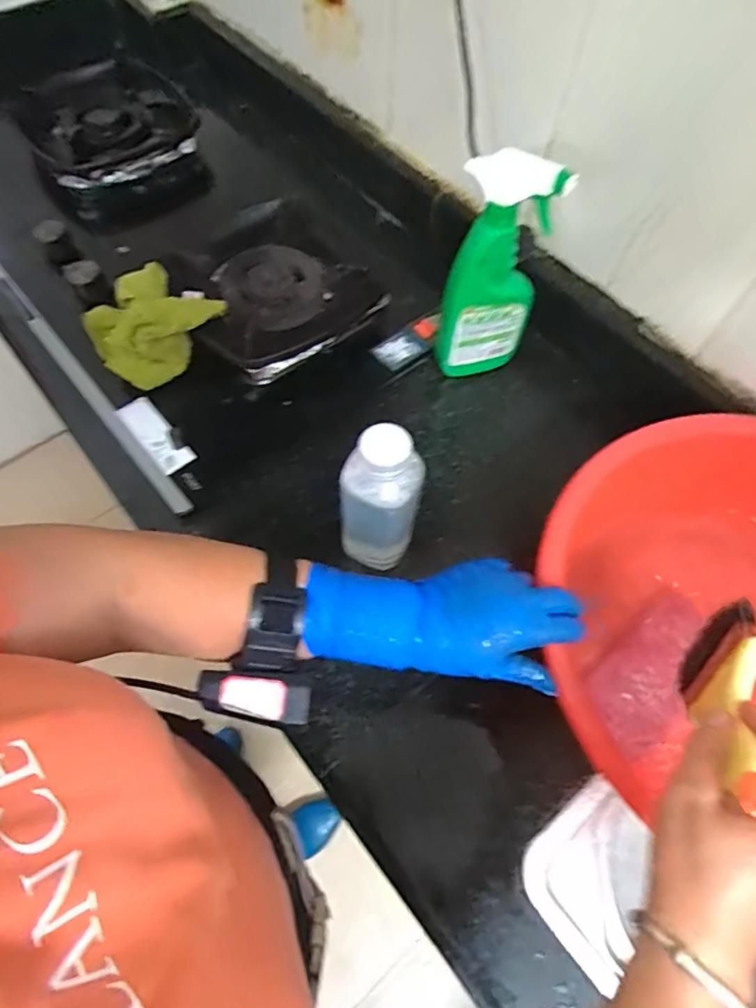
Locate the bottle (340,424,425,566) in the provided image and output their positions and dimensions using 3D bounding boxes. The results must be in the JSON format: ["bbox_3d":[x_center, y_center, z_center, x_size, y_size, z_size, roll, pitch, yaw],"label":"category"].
[{"bbox_3d":[0.002,0.003,0.498,0.063,0.183,0.055,10,65,3],"label":"bottle"}]

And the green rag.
[{"bbox_3d":[-0.263,-0.206,0.632,0.124,0.057,0.121,34,69,13],"label":"green rag"}]

